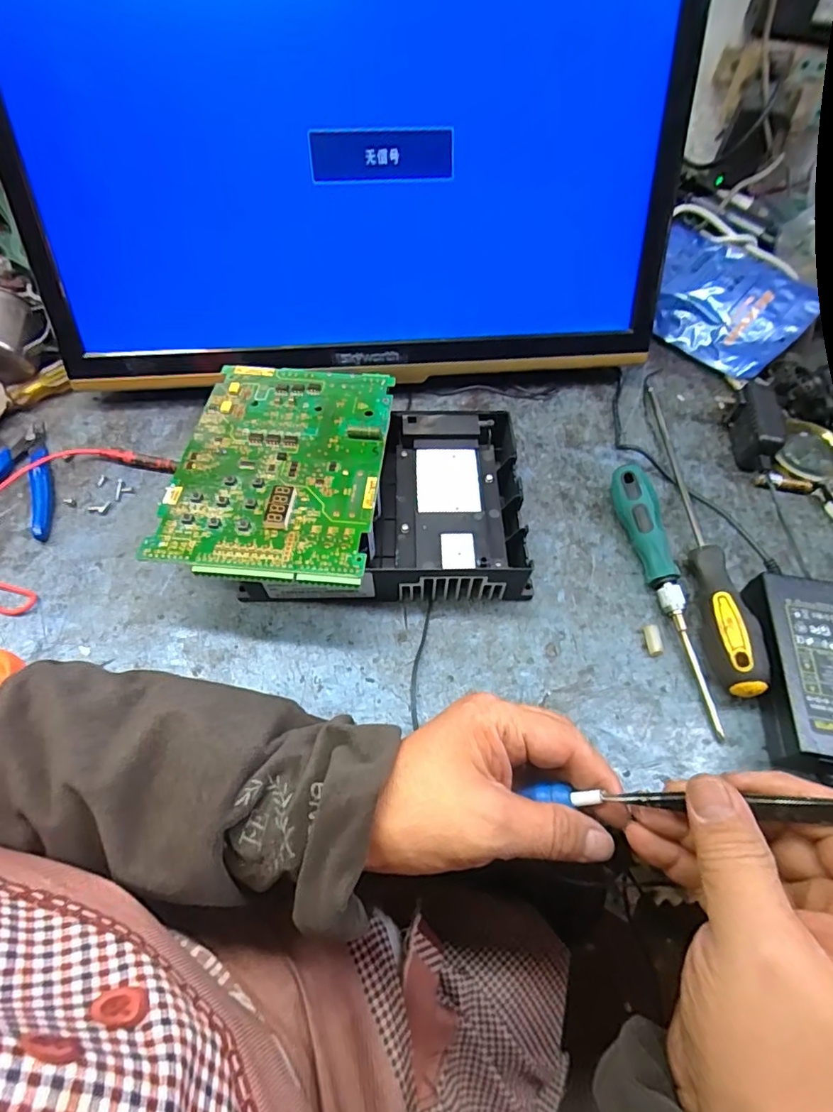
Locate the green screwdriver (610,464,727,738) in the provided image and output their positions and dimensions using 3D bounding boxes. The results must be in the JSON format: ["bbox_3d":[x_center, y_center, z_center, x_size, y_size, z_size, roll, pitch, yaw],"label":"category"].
[{"bbox_3d":[0.176,0.022,0.374,0.024,0.033,0.196,-4,60,-7],"label":"green screwdriver"}]

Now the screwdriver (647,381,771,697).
[{"bbox_3d":[0.220,-0.040,0.412,0.030,0.035,0.300,8,59,0],"label":"screwdriver"}]

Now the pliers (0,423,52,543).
[{"bbox_3d":[-0.324,-0.065,0.422,0.079,0.011,0.117,0,60,-4],"label":"pliers"}]

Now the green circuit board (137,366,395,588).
[{"bbox_3d":[-0.095,-0.069,0.372,0.138,0.019,0.194,7,59,-1],"label":"green circuit board"}]

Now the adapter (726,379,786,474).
[{"bbox_3d":[0.292,-0.105,0.456,0.027,0.038,0.082,10,59,1],"label":"adapter"}]

